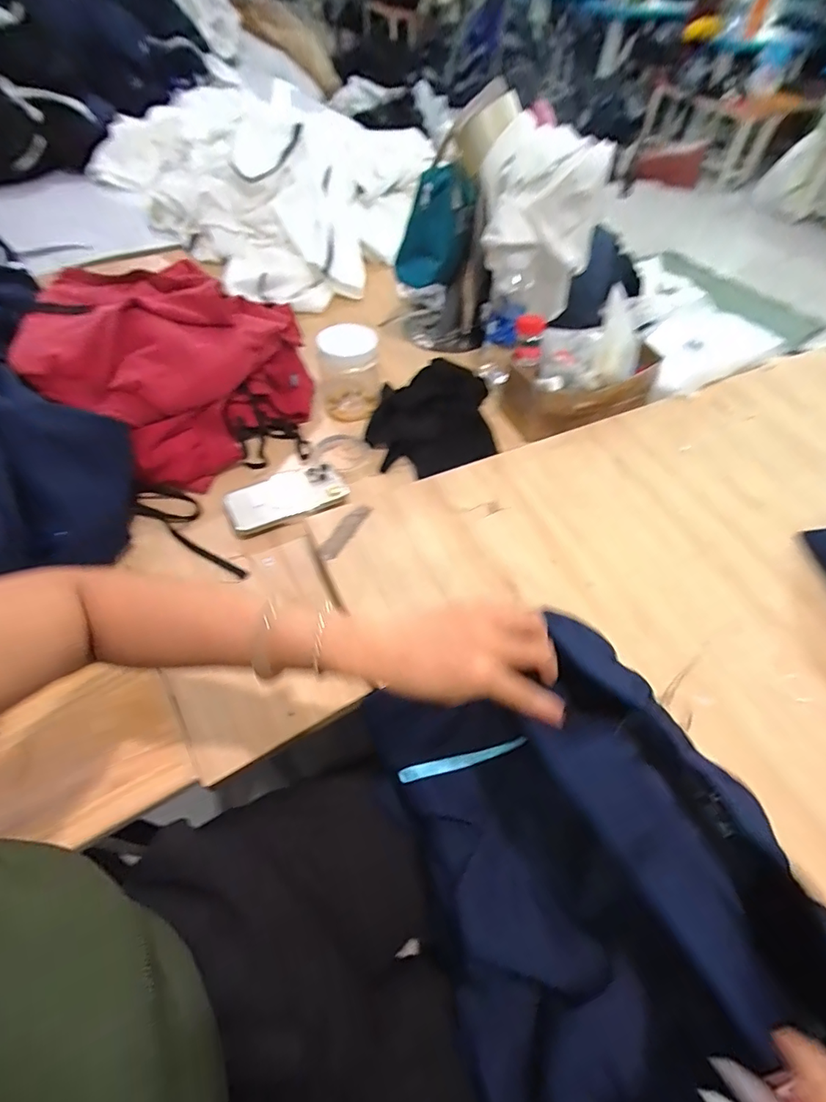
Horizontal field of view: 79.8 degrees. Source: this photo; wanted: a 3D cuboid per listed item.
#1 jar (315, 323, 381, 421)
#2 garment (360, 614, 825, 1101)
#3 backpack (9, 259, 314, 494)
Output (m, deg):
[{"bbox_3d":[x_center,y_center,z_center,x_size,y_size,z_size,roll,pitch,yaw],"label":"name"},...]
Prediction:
[{"bbox_3d":[-0.108,-0.311,0.840,0.101,0.123,0.124,-7,54,-9],"label":"jar"},{"bbox_3d":[0.129,0.253,0.376,0.232,0.204,0.403,-17,54,-12],"label":"garment"},{"bbox_3d":[-0.382,-0.300,0.786,0.400,0.174,0.360,30,57,17],"label":"backpack"}]

